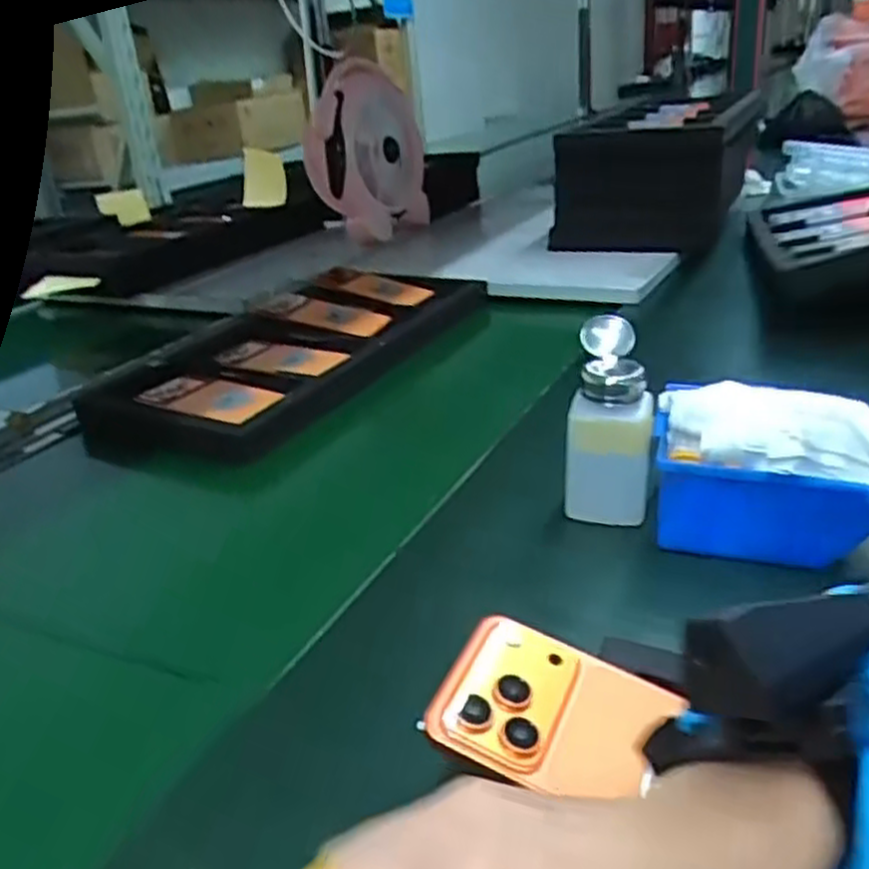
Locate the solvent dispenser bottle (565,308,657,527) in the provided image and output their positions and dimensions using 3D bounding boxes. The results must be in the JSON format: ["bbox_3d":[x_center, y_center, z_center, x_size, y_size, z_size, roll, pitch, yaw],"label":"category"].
[{"bbox_3d":[0.117,-0.004,0.516,0.055,0.133,0.055,3,26,17],"label":"solvent dispenser bottle"}]

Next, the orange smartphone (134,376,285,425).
[{"bbox_3d":[-0.220,-0.037,0.745,0.142,0.015,0.069,9,29,28],"label":"orange smartphone"}]

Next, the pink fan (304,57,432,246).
[{"bbox_3d":[-0.103,-0.433,1.228,0.186,0.273,0.194,-6,25,0],"label":"pink fan"}]

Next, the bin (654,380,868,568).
[{"bbox_3d":[0.213,0.029,0.486,0.143,0.104,0.088,1,26,14],"label":"bin"}]

